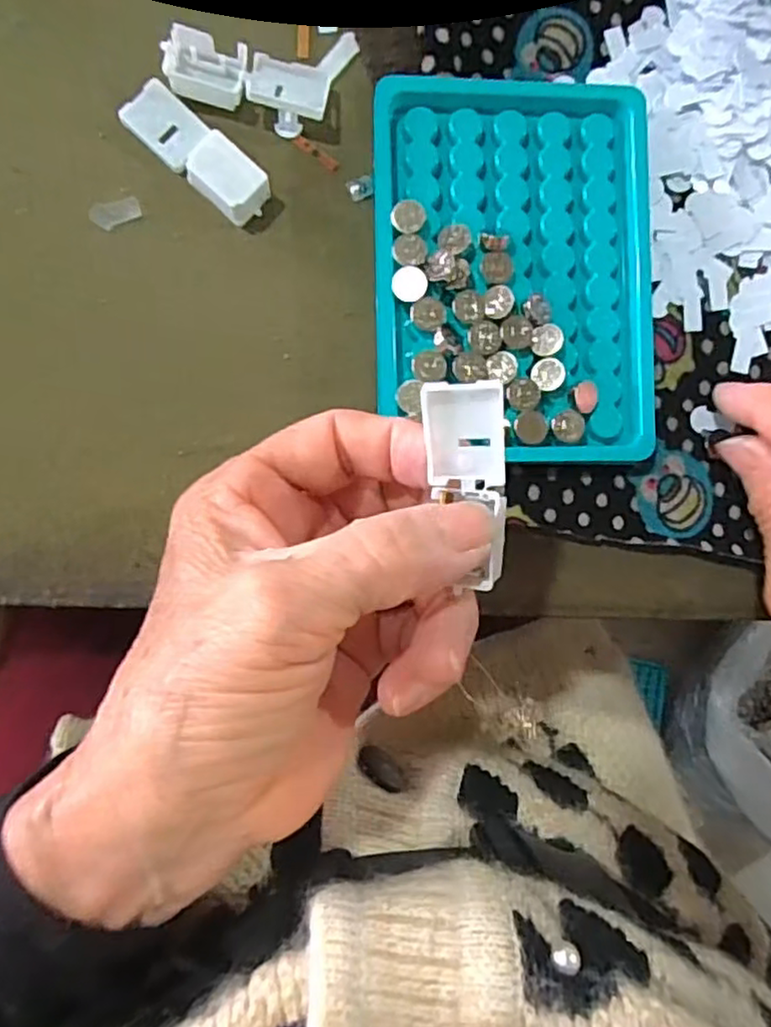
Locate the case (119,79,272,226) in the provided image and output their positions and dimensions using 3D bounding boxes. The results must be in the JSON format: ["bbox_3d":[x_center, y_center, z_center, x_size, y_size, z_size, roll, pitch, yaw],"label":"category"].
[{"bbox_3d":[-0.066,-0.125,0.232,0.056,0.013,0.020,43,84,-4],"label":"case"}]

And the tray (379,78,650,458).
[{"bbox_3d":[0.044,-0.084,0.236,0.096,0.018,0.131,-1,88,-7],"label":"tray"}]

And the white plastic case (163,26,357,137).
[{"bbox_3d":[-0.042,-0.152,0.235,0.066,0.013,0.032,-9,89,-7],"label":"white plastic case"}]

